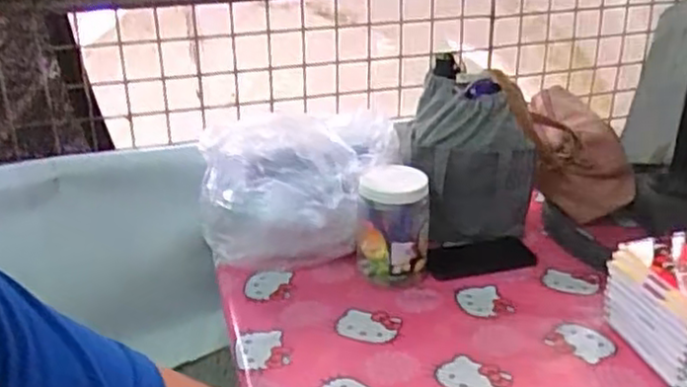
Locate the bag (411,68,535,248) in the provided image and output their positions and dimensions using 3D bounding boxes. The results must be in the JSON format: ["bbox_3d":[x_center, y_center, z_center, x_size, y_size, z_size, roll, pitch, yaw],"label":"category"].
[{"bbox_3d":[0.201,-0.049,1.144,0.184,0.231,0.129,2,25,6],"label":"bag"}]

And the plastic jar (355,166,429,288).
[{"bbox_3d":[0.070,0.049,1.036,0.100,0.152,0.084,0,25,2],"label":"plastic jar"}]

